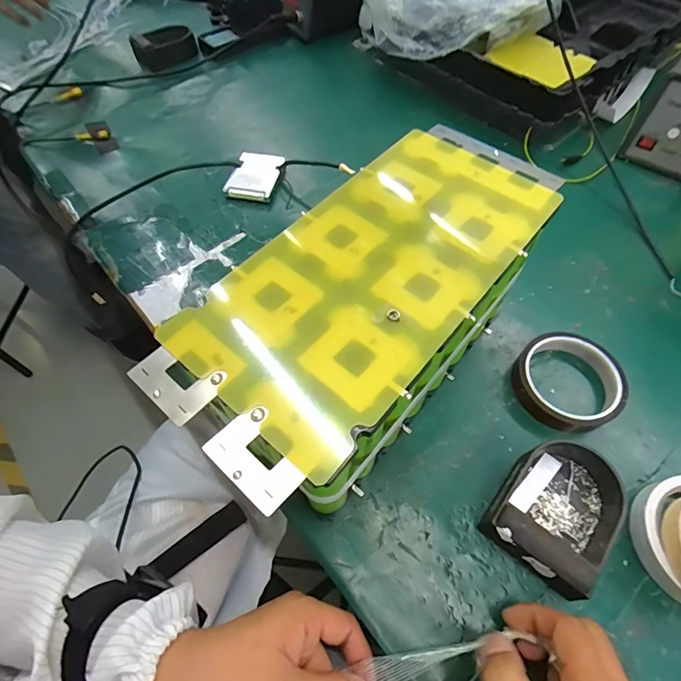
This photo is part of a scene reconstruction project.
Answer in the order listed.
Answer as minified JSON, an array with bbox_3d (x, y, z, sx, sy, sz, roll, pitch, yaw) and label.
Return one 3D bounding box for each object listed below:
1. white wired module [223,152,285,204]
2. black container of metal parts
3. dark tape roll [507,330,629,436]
[{"bbox_3d":[-0.115,-0.221,0.546,0.059,0.019,0.083,11,61,10],"label":"white wired module"},{"bbox_3d":[0.168,0.126,0.310,0.083,0.036,0.104,33,67,20],"label":"black container of metal parts"},{"bbox_3d":[0.208,0.037,0.375,0.091,0.026,0.087,-2,60,3],"label":"dark tape roll"}]

